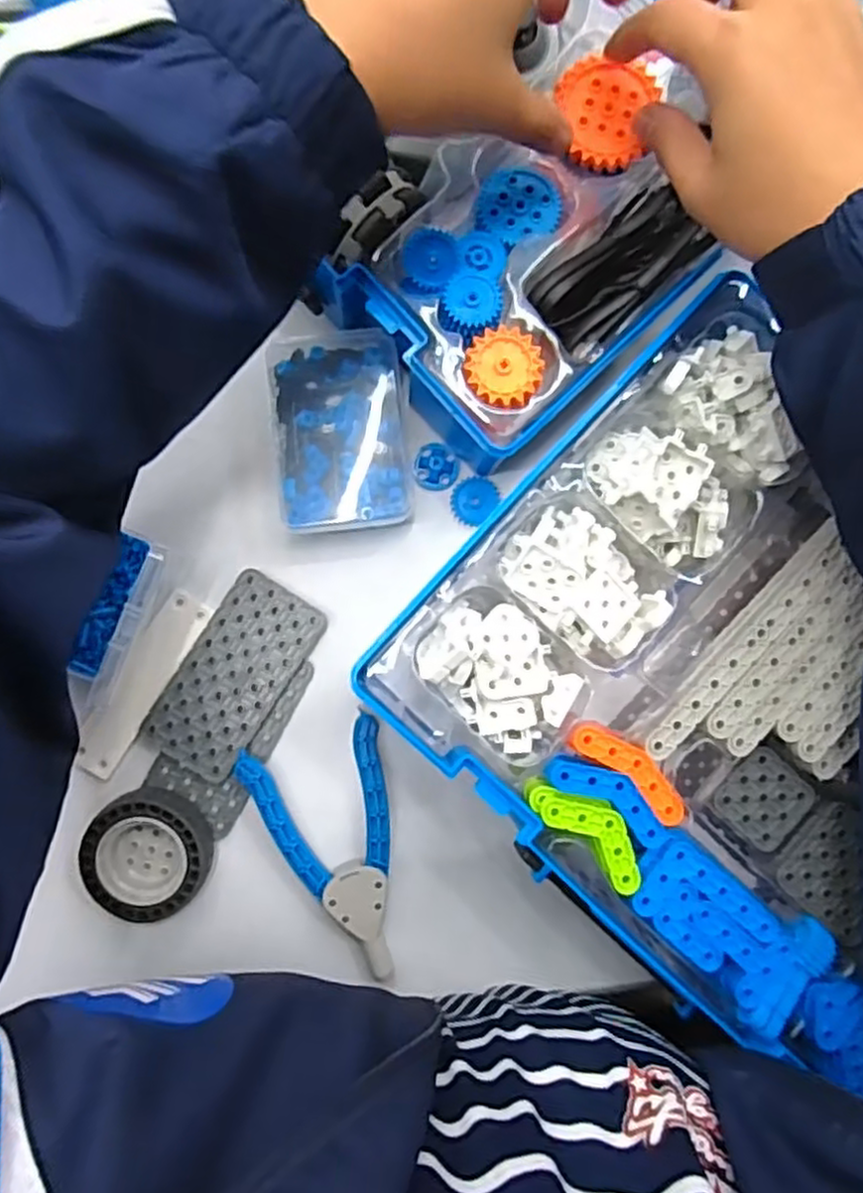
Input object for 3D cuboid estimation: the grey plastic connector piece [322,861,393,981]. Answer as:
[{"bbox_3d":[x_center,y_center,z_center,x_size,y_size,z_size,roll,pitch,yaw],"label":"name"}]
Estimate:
[{"bbox_3d":[-0.037,0.165,0.366,0.031,0.013,0.057,-3,96,-6],"label":"grey plastic connector piece"}]

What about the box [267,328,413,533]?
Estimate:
[{"bbox_3d":[-0.046,-0.084,0.368,0.065,0.028,0.101,-5,88,-4],"label":"box"}]

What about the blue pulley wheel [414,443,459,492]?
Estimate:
[{"bbox_3d":[0.003,-0.069,0.381,0.023,0.005,0.024,0,87,-4],"label":"blue pulley wheel"}]

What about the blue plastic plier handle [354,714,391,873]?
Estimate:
[{"bbox_3d":[-0.030,0.099,0.369,0.013,0.014,0.076,-5,88,-4],"label":"blue plastic plier handle"}]

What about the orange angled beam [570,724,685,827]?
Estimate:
[{"bbox_3d":[0.089,0.078,0.325,0.061,0.010,0.017,40,86,-1],"label":"orange angled beam"}]

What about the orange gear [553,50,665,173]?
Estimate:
[{"bbox_3d":[0.080,-0.221,0.329,0.045,0.006,0.048,6,87,-3],"label":"orange gear"}]

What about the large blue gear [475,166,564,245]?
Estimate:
[{"bbox_3d":[0.042,-0.184,0.339,0.039,0.005,0.036,2,87,-3],"label":"large blue gear"}]

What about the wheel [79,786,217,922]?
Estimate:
[{"bbox_3d":[-0.140,0.127,0.357,0.058,0.023,0.058,0,87,-4],"label":"wheel"}]

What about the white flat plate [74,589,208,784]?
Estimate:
[{"bbox_3d":[-0.148,0.045,0.365,0.023,0.005,0.100,32,86,-2],"label":"white flat plate"}]

